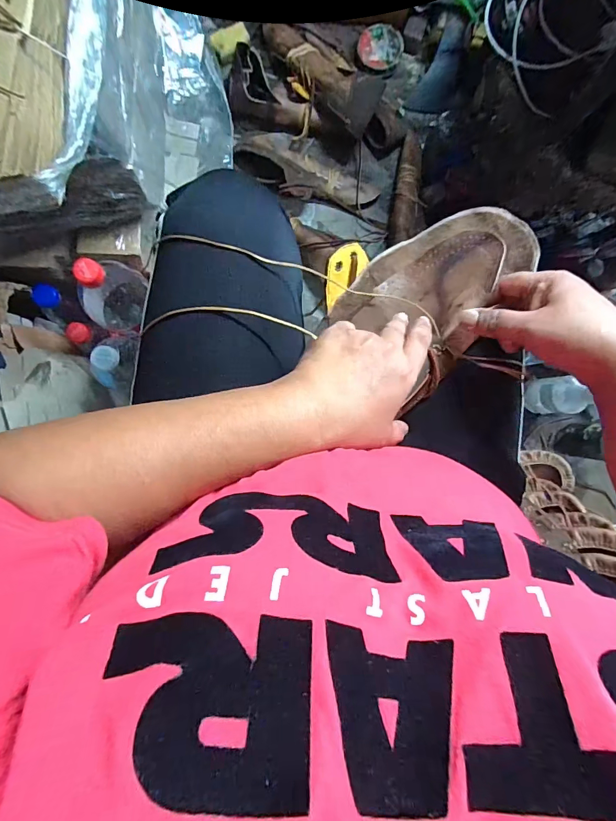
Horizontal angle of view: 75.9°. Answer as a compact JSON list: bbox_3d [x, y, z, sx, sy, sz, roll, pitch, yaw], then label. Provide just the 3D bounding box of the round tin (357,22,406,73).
[{"bbox_3d":[0.144,-0.715,0.782,0.091,0.029,0.083,0,89,-4],"label":"round tin"}]

